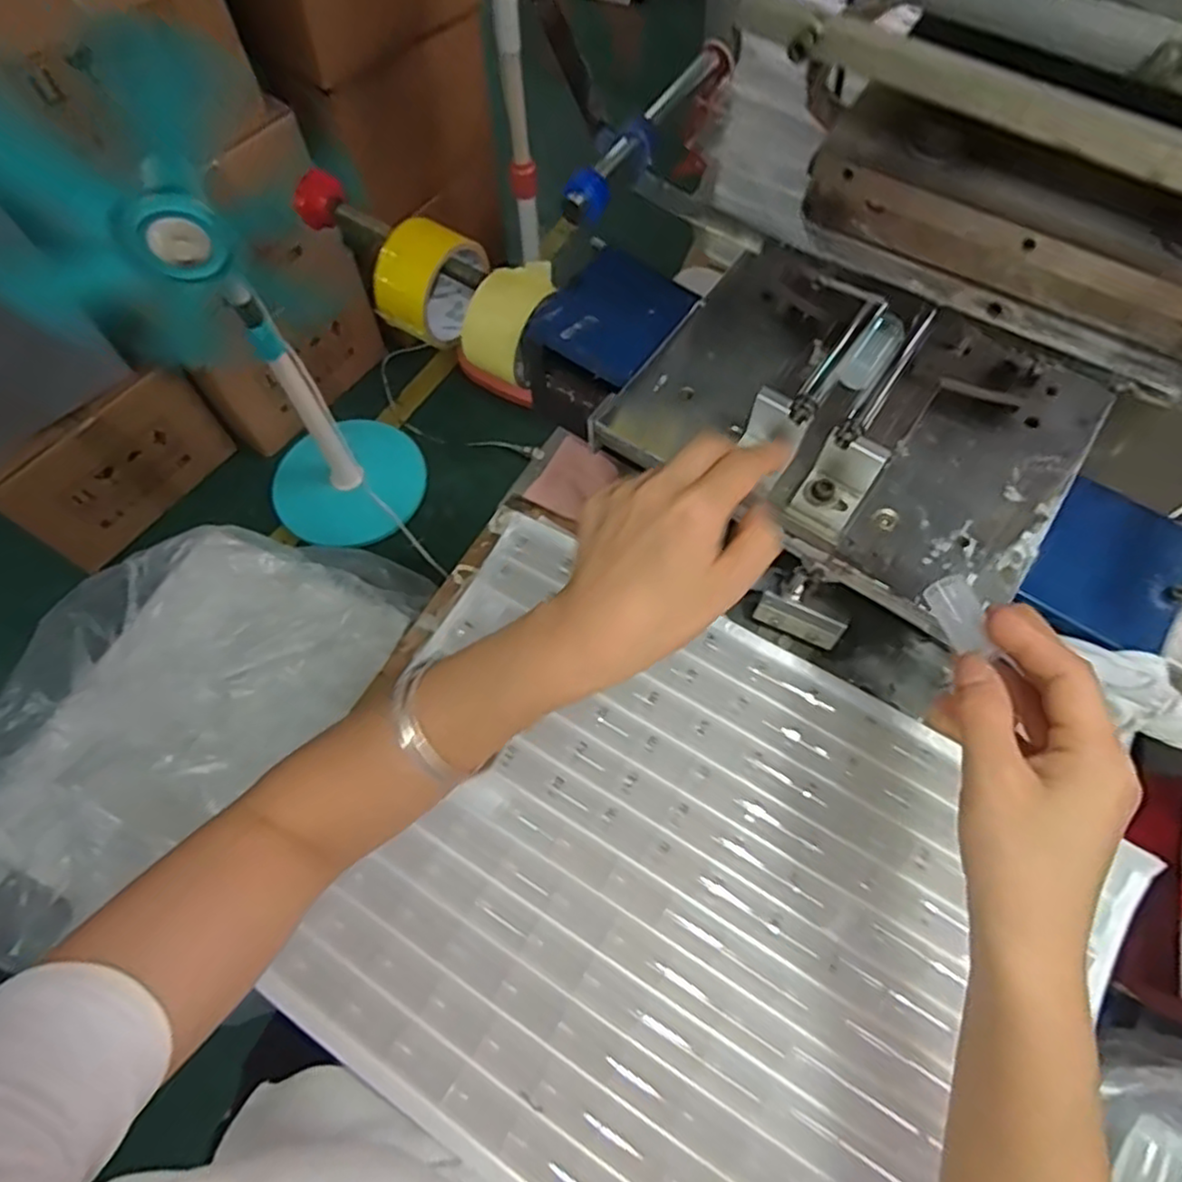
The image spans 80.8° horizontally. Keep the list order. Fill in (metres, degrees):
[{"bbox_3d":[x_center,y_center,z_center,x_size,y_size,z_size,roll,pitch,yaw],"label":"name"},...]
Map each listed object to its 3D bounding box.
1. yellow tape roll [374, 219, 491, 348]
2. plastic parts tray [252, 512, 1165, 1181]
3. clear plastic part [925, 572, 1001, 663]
[{"bbox_3d":[-0.133,-0.259,0.589,0.050,0.105,0.092,32,70,15],"label":"yellow tape roll"},{"bbox_3d":[0.054,0.185,0.413,0.440,0.019,0.335,27,68,13],"label":"plastic parts tray"},{"bbox_3d":[0.163,0.013,0.305,0.015,0.013,0.039,-13,62,-5],"label":"clear plastic part"}]

